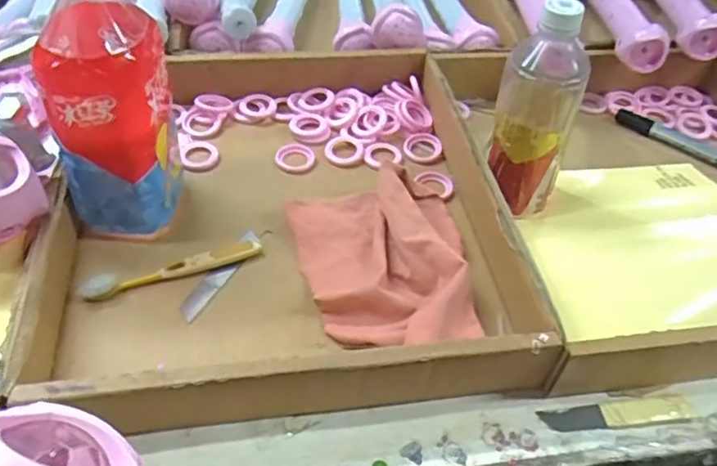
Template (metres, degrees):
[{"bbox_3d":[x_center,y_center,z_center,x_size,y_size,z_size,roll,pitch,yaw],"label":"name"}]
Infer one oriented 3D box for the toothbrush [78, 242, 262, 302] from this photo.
[{"bbox_3d":[-0.143,0.028,0.495,0.136,0.012,0.017,-13,51,-18],"label":"toothbrush"}]

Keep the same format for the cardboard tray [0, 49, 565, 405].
[{"bbox_3d":[-0.052,-0.032,0.532,0.366,0.056,0.375,-2,48,-9],"label":"cardboard tray"}]

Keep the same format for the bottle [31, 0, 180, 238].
[{"bbox_3d":[-0.180,-0.088,0.461,0.077,0.209,0.067,5,48,-3],"label":"bottle"}]

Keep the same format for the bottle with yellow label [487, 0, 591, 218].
[{"bbox_3d":[0.145,-0.099,0.522,0.063,0.179,0.068,10,48,2],"label":"bottle with yellow label"}]

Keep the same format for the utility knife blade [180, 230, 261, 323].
[{"bbox_3d":[-0.107,0.032,0.503,0.019,0.007,0.101,21,48,13],"label":"utility knife blade"}]

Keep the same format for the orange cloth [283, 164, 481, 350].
[{"bbox_3d":[0.029,0.020,0.504,0.138,0.039,0.169,-9,50,-15],"label":"orange cloth"}]

